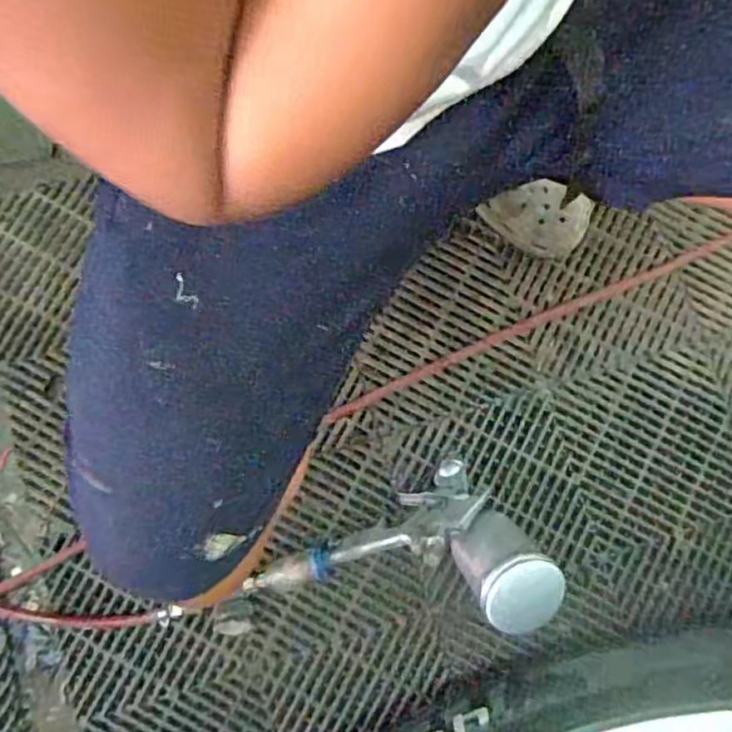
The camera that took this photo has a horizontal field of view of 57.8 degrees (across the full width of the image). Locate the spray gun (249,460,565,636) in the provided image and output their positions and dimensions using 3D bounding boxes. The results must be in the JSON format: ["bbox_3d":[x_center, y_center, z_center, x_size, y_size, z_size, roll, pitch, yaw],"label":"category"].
[{"bbox_3d":[0.043,0.176,0.691,0.306,0.096,0.156,-1,79,18],"label":"spray gun"}]

